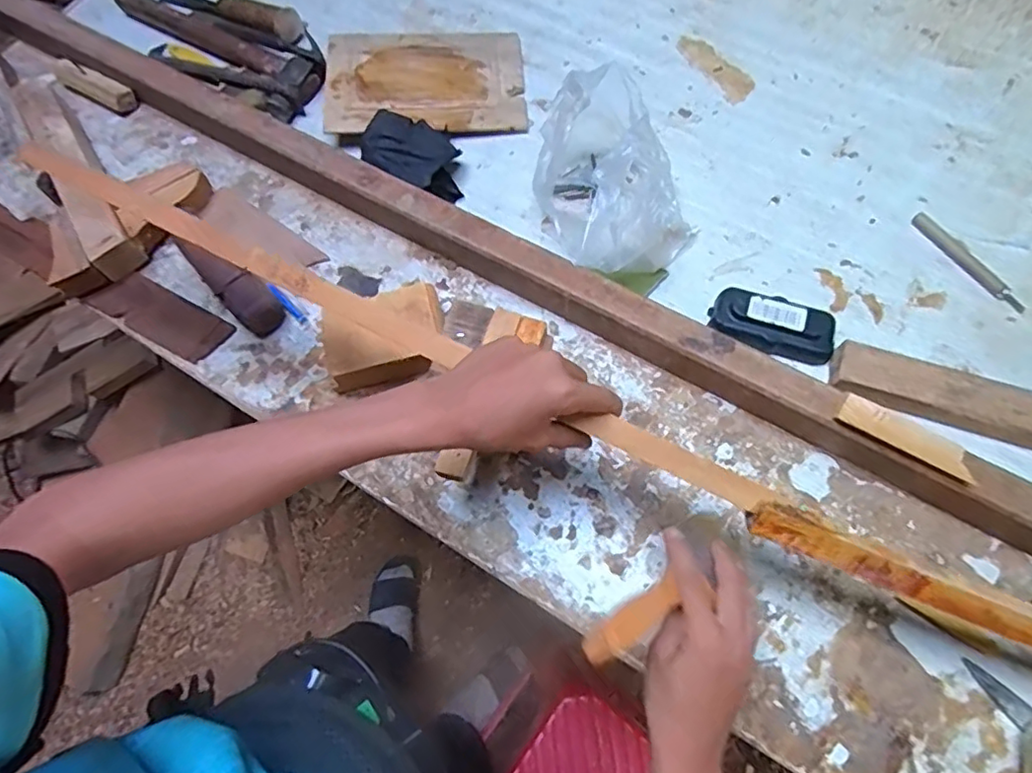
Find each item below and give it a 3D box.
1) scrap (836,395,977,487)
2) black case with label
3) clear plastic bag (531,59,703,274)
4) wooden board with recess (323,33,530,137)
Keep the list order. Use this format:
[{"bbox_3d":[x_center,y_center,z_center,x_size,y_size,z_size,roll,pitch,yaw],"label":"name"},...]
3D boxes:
[{"bbox_3d":[0.294,0.038,0.437,0.098,0.014,0.020,28,72,13],"label":"scrap"},{"bbox_3d":[0.233,-0.056,0.530,0.105,0.026,0.049,20,69,9],"label":"black case with label"},{"bbox_3d":[0.096,-0.195,0.545,0.127,0.117,0.150,-20,68,-7],"label":"clear plastic bag"},{"bbox_3d":[-0.103,-0.344,0.657,0.220,0.023,0.152,-6,67,-1],"label":"wooden board with recess"}]

